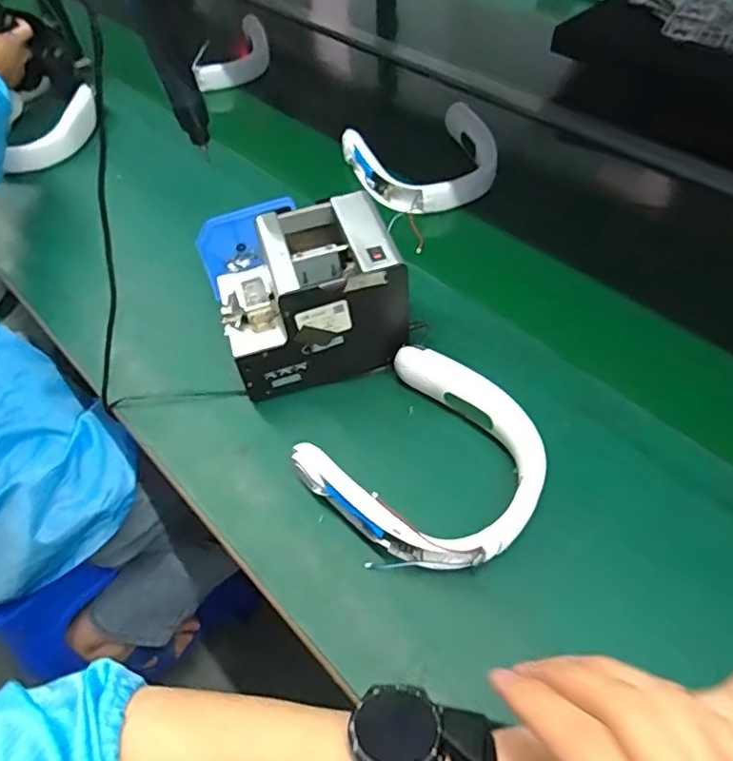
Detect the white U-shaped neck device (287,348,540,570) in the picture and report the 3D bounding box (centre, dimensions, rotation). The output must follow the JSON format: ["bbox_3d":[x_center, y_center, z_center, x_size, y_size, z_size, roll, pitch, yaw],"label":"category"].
[{"bbox_3d":[0.062,0.074,0.546,0.194,0.036,0.188,35,63,26],"label":"white U-shaped neck device"}]

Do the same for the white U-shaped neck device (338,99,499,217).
[{"bbox_3d":[0.088,-0.330,0.877,0.212,0.042,0.210,-15,53,-7],"label":"white U-shaped neck device"}]

